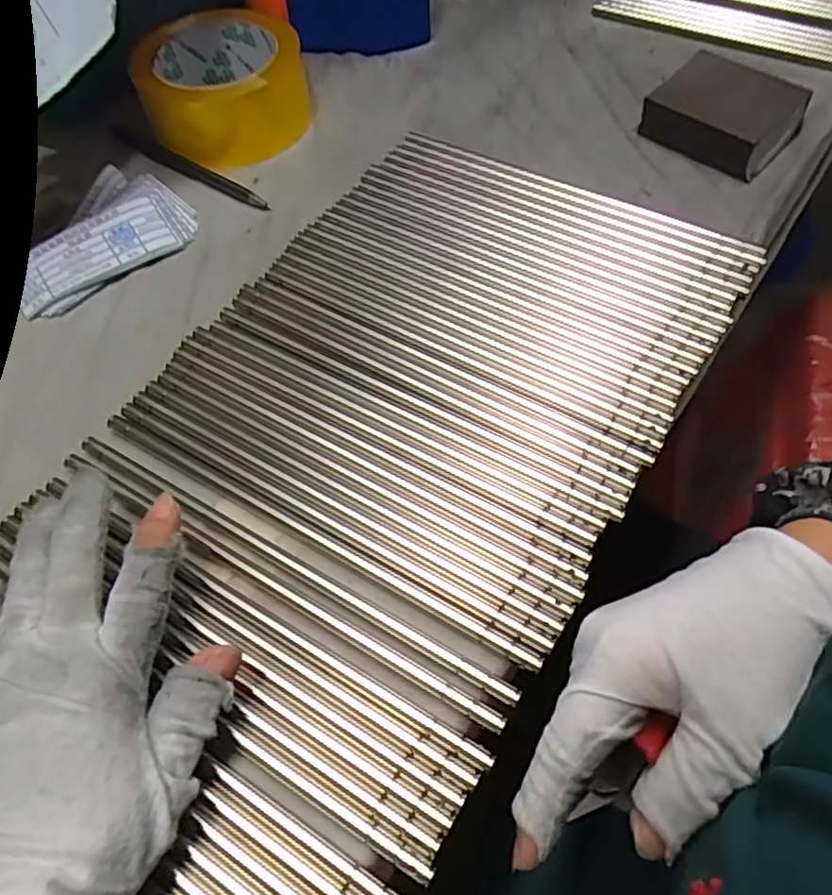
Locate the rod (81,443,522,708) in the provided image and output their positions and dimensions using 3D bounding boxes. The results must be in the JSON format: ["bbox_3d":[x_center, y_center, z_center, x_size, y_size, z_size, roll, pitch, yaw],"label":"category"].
[{"bbox_3d":[-0.060,0.047,0.282,0.226,0.004,0.009,26,64,17],"label":"rod"}]

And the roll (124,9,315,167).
[{"bbox_3d":[-0.125,-0.243,0.433,0.099,0.054,0.099,-2,59,3],"label":"roll"}]

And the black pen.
[{"bbox_3d":[-0.147,-0.180,0.422,0.133,0.010,0.010,28,65,18],"label":"black pen"}]

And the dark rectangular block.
[{"bbox_3d":[0.195,-0.213,0.412,0.078,0.024,0.072,37,68,22],"label":"dark rectangular block"}]

